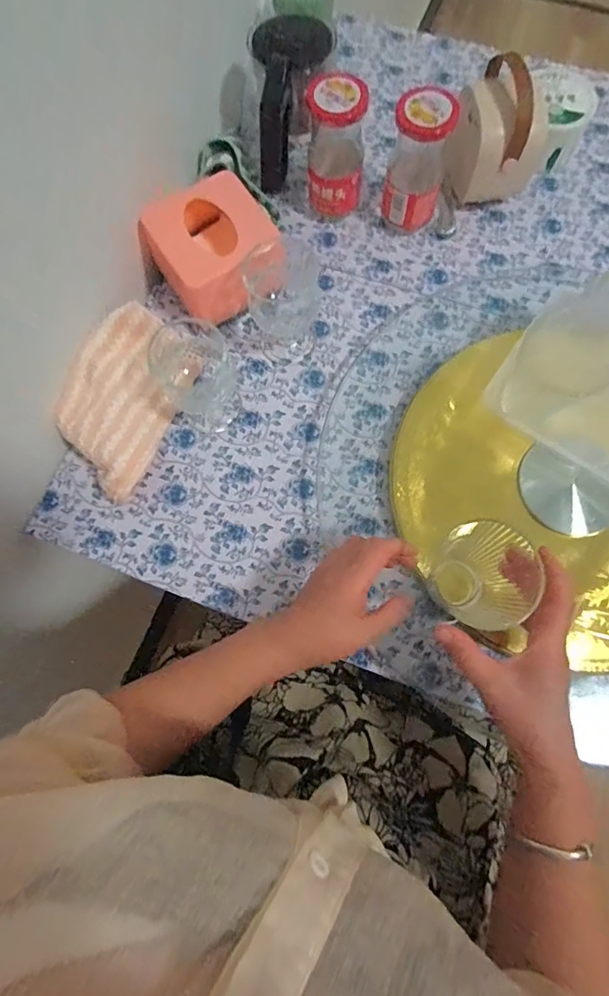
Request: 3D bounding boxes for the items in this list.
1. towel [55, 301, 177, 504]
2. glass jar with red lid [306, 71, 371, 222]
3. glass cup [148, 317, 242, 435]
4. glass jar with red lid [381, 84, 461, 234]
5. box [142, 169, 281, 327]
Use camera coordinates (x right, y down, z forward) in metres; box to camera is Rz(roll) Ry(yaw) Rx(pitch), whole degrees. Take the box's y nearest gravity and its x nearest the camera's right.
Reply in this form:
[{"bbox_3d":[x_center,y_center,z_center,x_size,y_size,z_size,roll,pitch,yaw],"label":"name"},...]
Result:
[{"bbox_3d":[-0.182,-0.091,0.472,0.092,0.052,0.183,9,76,3],"label":"towel"},{"bbox_3d":[0.033,-0.357,0.501,0.055,0.122,0.061,7,76,3],"label":"glass jar with red lid"},{"bbox_3d":[-0.098,-0.115,0.455,0.075,0.092,0.070,0,75,1],"label":"glass cup"},{"bbox_3d":[0.116,-0.340,0.493,0.060,0.123,0.066,14,76,5],"label":"glass jar with red lid"},{"bbox_3d":[-0.091,-0.246,0.487,0.108,0.079,0.119,-34,77,-7],"label":"box"}]

